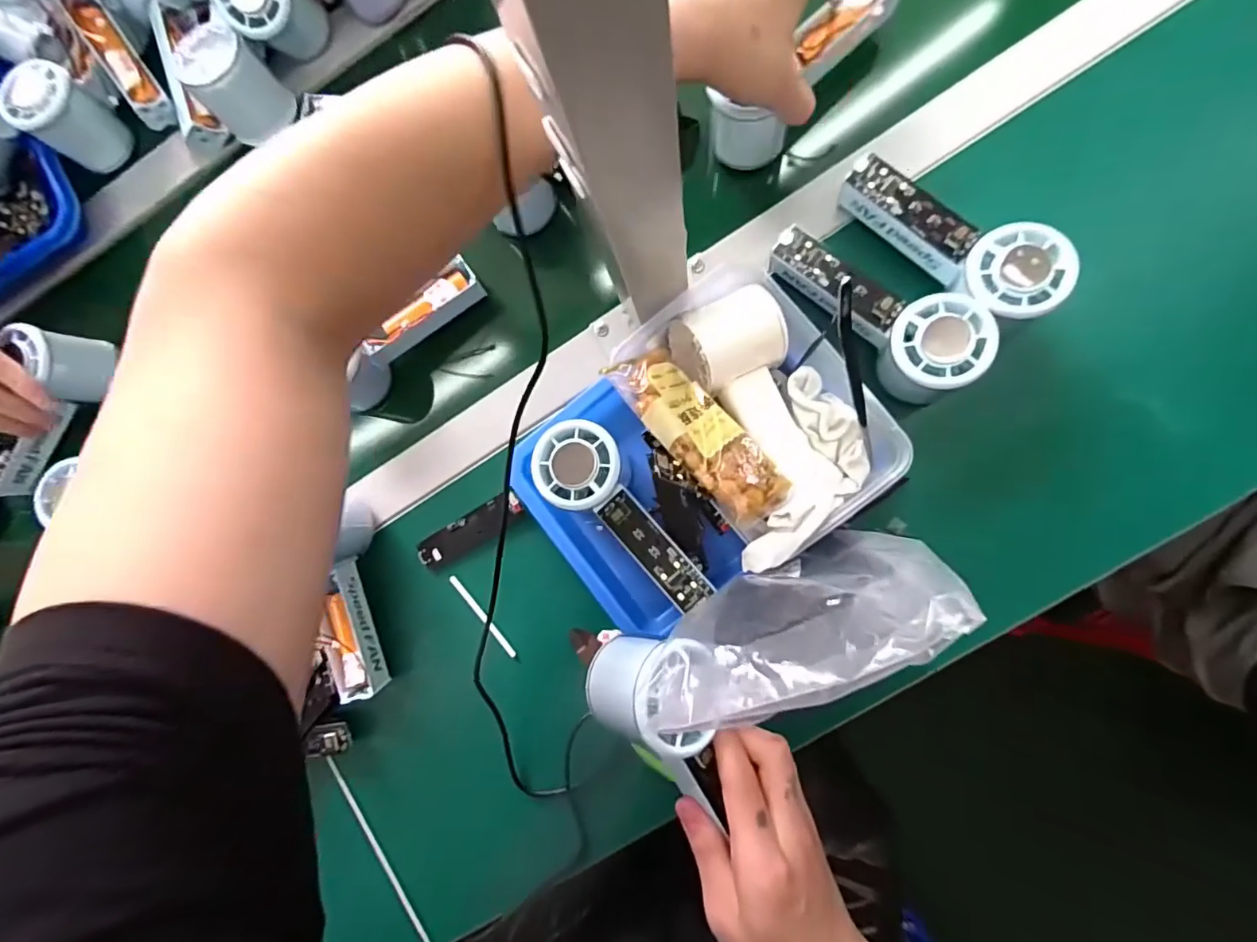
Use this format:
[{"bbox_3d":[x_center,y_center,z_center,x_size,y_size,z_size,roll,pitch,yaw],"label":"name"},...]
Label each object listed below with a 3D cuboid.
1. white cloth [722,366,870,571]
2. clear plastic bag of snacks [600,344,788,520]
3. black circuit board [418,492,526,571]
[{"bbox_3d":[0.104,-0.005,0.334,0.080,0.030,0.122,-7,86,8],"label":"white cloth"},{"bbox_3d":[0.044,-0.025,0.331,0.048,0.016,0.128,-36,79,-32],"label":"clear plastic bag of snacks"},{"bbox_3d":[-0.119,0.046,0.412,0.089,0.010,0.024,-30,83,6],"label":"black circuit board"}]

